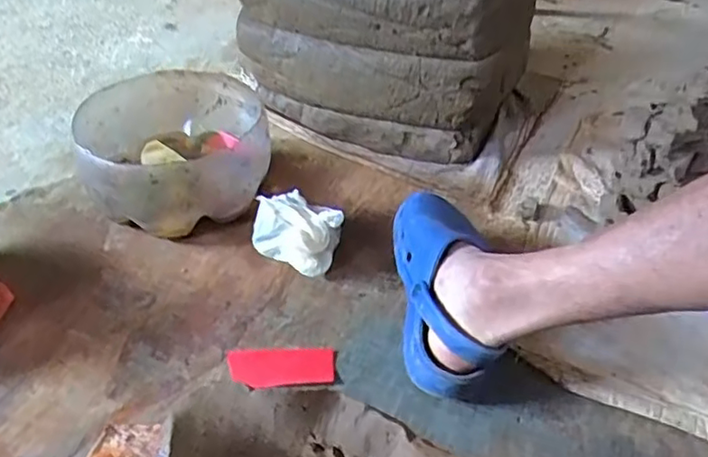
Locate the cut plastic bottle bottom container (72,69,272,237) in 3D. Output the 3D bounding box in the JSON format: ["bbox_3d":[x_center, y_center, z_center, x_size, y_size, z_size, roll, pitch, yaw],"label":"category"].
[{"bbox_3d":[-0.240,-0.100,0.854,0.233,0.125,0.247,-10,42,-14],"label":"cut plastic bottle bottom container"}]

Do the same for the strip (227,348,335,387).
[{"bbox_3d":[-0.077,0.146,0.673,0.111,0.006,0.049,0,40,-2],"label":"strip"}]

